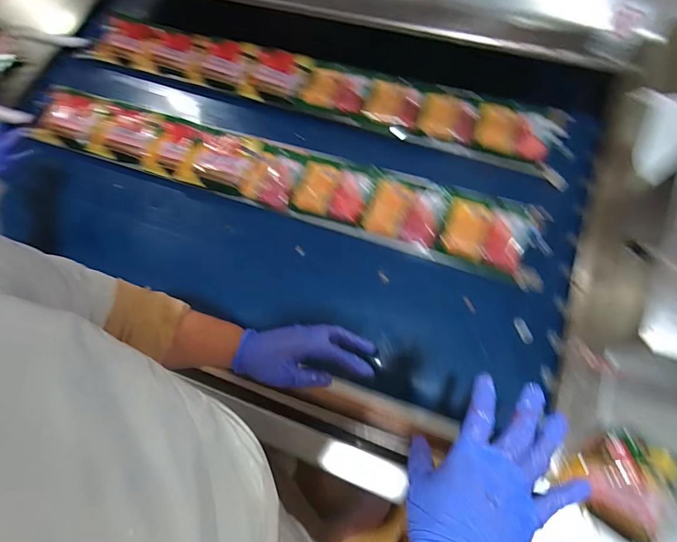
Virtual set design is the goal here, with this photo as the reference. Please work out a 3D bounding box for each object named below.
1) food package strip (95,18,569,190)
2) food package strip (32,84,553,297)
[{"bbox_3d":[-0.057,-0.407,0.839,1.053,0.058,0.145,18,66,12],"label":"food package strip"},{"bbox_3d":[-0.112,-0.189,0.771,1.015,0.052,0.137,18,66,12],"label":"food package strip"}]

